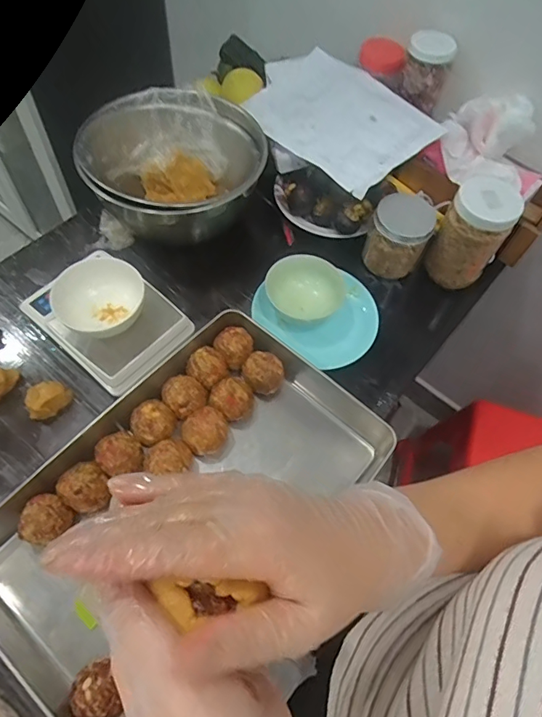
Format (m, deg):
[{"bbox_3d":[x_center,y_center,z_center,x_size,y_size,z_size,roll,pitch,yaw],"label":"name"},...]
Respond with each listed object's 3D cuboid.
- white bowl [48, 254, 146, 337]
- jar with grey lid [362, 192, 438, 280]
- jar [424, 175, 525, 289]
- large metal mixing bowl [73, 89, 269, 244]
[{"bbox_3d":[-0.216,-0.076,0.597,0.108,0.057,0.090,-35,69,-20],"label":"white bowl"},{"bbox_3d":[0.189,-0.183,0.702,0.084,0.093,0.077,2,61,-3],"label":"jar with grey lid"},{"bbox_3d":[0.288,-0.180,0.681,0.085,0.144,0.086,2,61,-3],"label":"jar"},{"bbox_3d":[-0.153,-0.286,0.721,0.234,0.112,0.254,2,61,-3],"label":"large metal mixing bowl"}]

